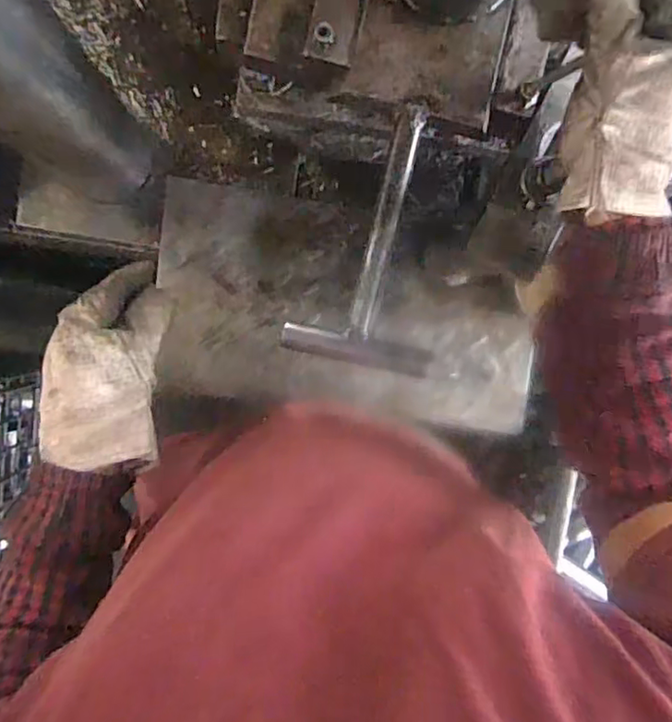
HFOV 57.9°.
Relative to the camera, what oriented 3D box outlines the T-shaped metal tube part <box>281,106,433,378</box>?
[{"bbox_3d":[0.044,-0.103,0.515,0.128,0.027,0.217,14,93,-6],"label":"T-shaped metal tube part"}]

